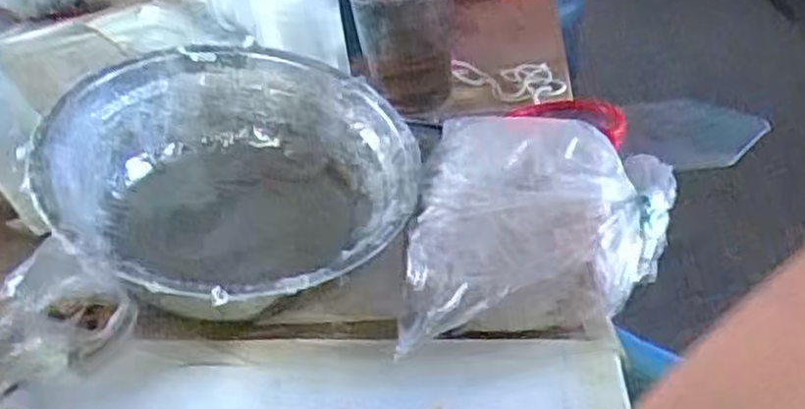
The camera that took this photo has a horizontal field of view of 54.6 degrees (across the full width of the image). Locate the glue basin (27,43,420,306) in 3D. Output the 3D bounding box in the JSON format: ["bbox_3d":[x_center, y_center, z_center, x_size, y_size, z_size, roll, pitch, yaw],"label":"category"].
[{"bbox_3d":[-0.108,-0.014,0.524,0.233,0.103,0.233,-1,48,1],"label":"glue basin"}]

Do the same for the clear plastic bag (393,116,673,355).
[{"bbox_3d":[0.087,0.015,0.485,0.152,0.077,0.183,2,36,13],"label":"clear plastic bag"}]

